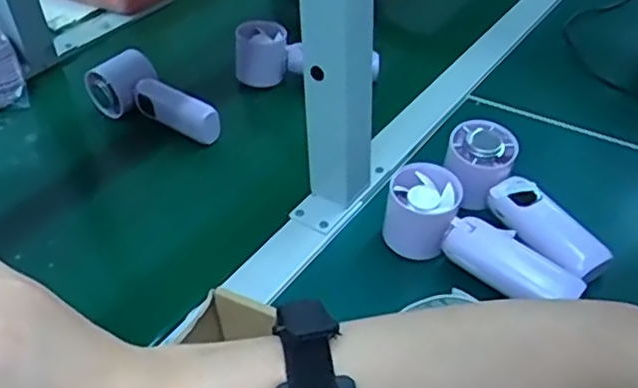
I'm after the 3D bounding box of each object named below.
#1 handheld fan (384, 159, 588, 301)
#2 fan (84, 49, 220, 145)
[{"bbox_3d":[0.119,0.037,0.494,0.149,0.050,0.048,32,52,17],"label":"handheld fan"},{"bbox_3d":[-0.167,-0.093,0.656,0.059,0.048,0.146,-34,50,-31],"label":"fan"}]

